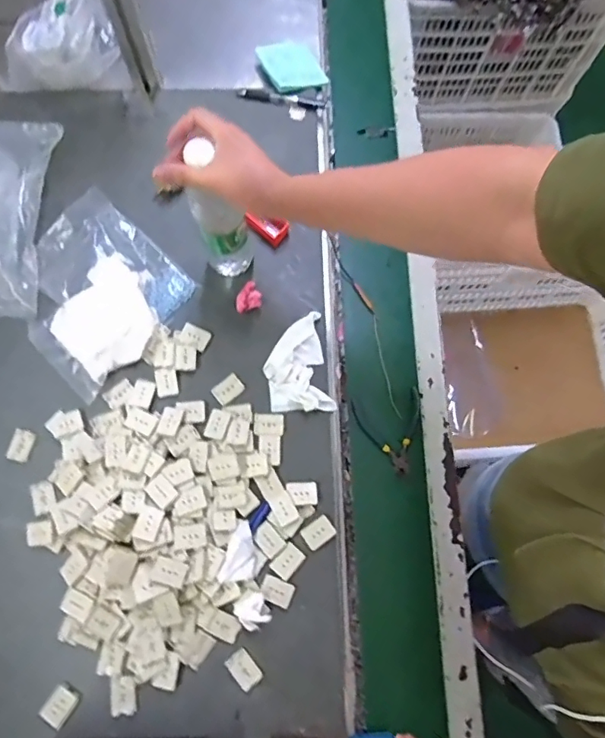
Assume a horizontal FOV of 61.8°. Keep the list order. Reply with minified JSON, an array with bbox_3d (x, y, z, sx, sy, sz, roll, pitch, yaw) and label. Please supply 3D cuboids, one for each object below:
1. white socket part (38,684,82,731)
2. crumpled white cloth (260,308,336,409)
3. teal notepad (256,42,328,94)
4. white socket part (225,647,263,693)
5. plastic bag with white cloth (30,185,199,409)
[{"bbox_3d":[-0.275,0.381,0.574,0.032,0.009,0.039,33,78,6],"label":"white socket part"},{"bbox_3d":[-0.008,-0.006,0.663,0.081,0.016,0.126,-11,77,-4],"label":"crumpled white cloth"},{"bbox_3d":[-0.013,-0.466,0.779,0.085,0.015,0.090,-24,77,-24],"label":"teal notepad"},{"bbox_3d":[-0.068,0.350,0.589,0.029,0.004,0.041,-41,81,-10],"label":"white socket part"},{"bbox_3d":[-0.276,-0.105,0.669,0.211,0.024,0.202,42,79,8],"label":"plastic bag with white cloth"}]

